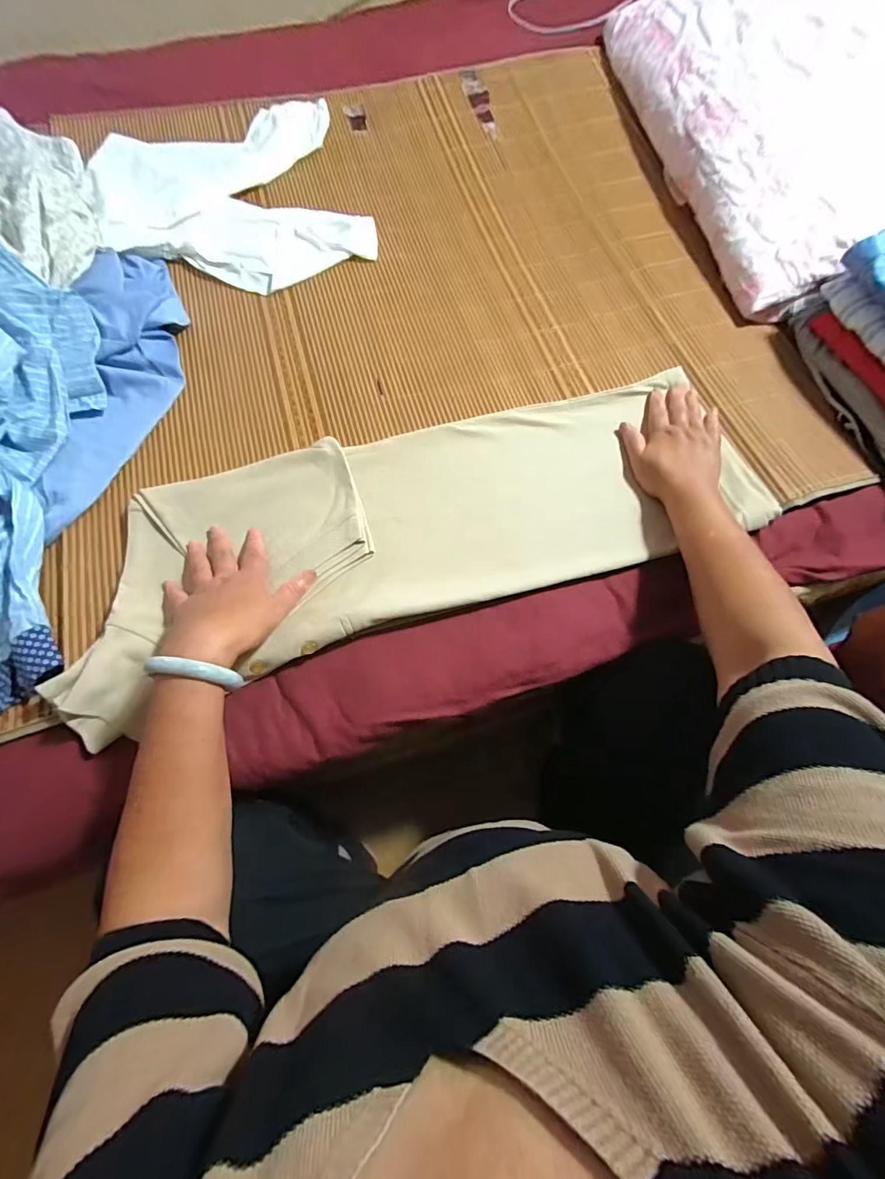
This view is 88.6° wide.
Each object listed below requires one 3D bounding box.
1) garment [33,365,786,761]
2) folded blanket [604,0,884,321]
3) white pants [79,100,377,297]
[{"bbox_3d":[-0.021,-0.082,0.503,0.731,0.043,0.245,-16,71,-10],"label":"garment"},{"bbox_3d":[0.572,-0.765,0.693,0.426,0.191,0.681,-10,70,-6],"label":"folded blanket"},{"bbox_3d":[-0.321,-0.596,0.692,0.369,0.029,0.369,-17,71,-8],"label":"white pants"}]

